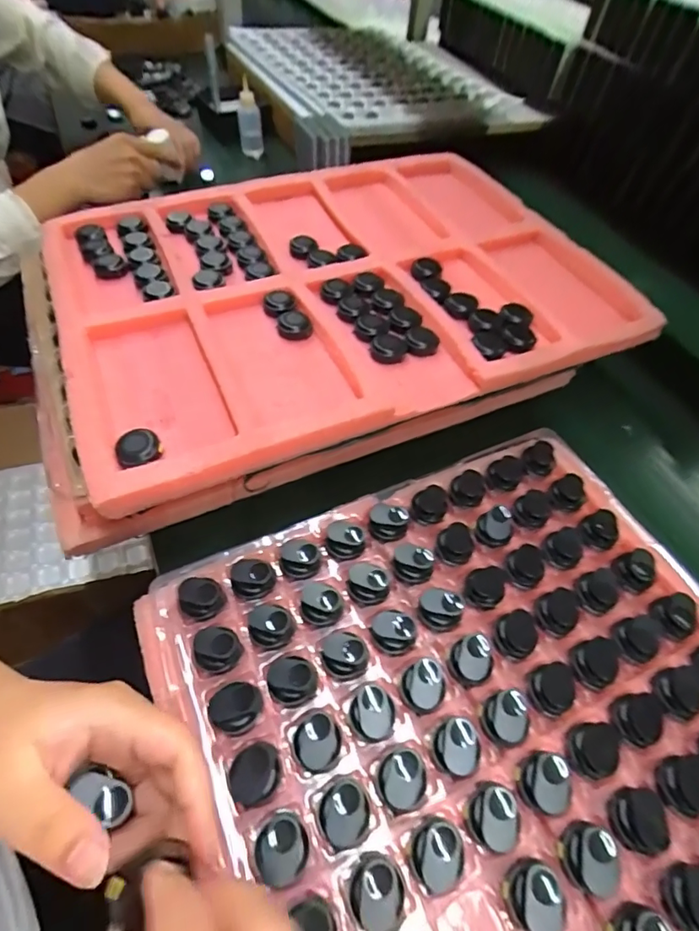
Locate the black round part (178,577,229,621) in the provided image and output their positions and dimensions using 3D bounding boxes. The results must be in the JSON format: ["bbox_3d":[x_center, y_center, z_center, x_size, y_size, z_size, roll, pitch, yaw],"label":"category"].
[{"bbox_3d":[-0.099,0.090,0.331,0.030,0.012,0.027,-3,53,-9],"label":"black round part"}]

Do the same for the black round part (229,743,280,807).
[{"bbox_3d":[-0.051,0.170,0.269,0.029,0.016,0.026,-35,63,-28],"label":"black round part"}]

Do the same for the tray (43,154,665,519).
[{"bbox_3d":[-0.014,-0.185,0.482,0.510,0.052,0.383,-18,56,-19],"label":"tray"}]

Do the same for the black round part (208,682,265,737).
[{"bbox_3d":[-0.067,0.143,0.288,0.030,0.015,0.027,-11,54,-15],"label":"black round part"}]

